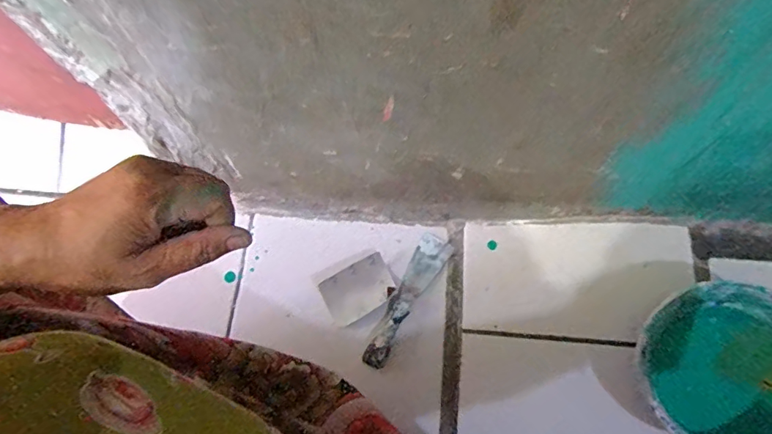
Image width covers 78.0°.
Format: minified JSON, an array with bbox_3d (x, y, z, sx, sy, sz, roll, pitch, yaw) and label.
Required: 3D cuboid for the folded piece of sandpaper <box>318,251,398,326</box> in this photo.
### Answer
[{"bbox_3d":[-0.038,0.102,0.671,0.097,0.004,0.070,-30,72,-2],"label":"folded piece of sandpaper"}]

